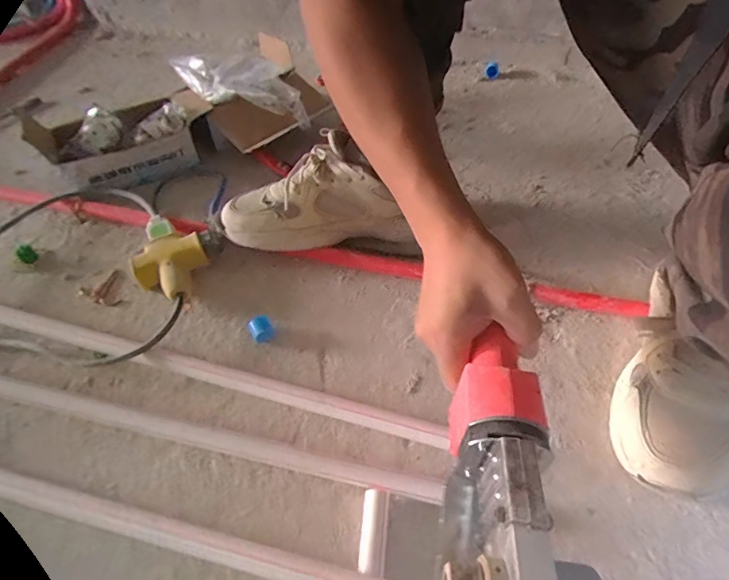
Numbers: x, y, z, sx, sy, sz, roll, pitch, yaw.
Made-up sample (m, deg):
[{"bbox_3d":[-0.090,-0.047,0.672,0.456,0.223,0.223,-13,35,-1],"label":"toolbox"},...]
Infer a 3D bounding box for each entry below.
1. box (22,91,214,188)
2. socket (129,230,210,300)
[{"bbox_3d":[-0.351,-0.230,0.670,0.235,0.091,0.121,-30,56,-20],"label":"box"},{"bbox_3d":[-0.229,-0.030,0.544,0.083,0.041,0.077,-1,51,2],"label":"socket"}]

